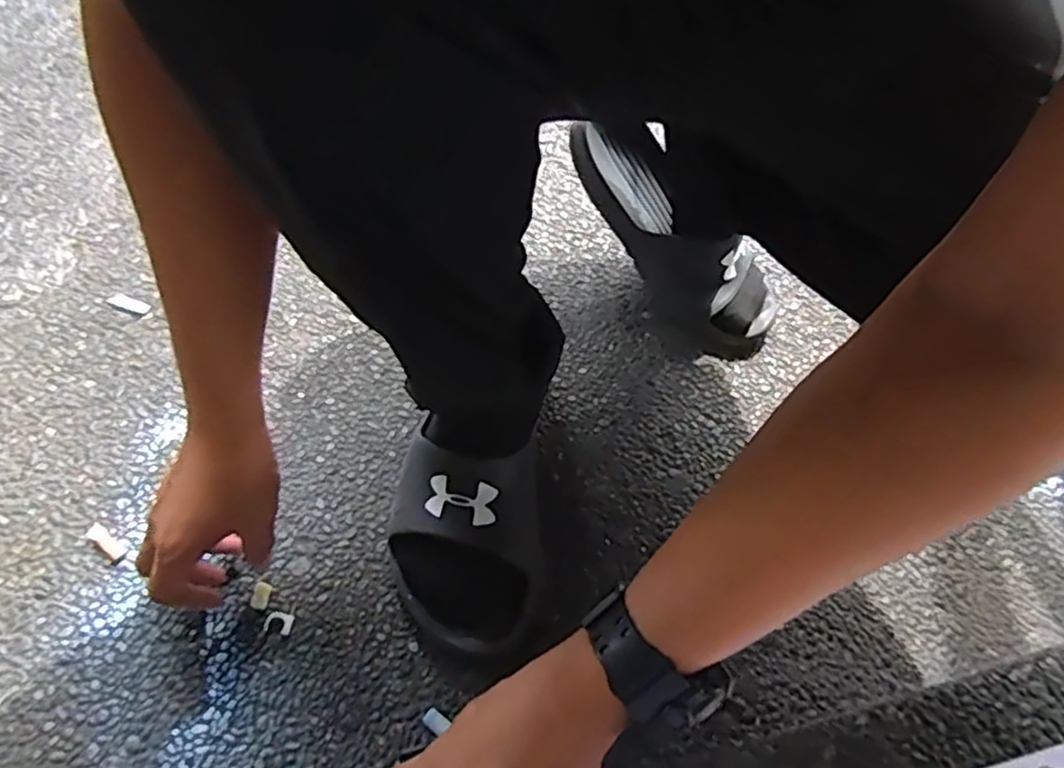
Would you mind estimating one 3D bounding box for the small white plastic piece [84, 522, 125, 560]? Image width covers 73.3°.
[{"bbox_3d":[-0.332,0.122,0.557,0.036,0.004,0.012,36,63,16],"label":"small white plastic piece"}]

